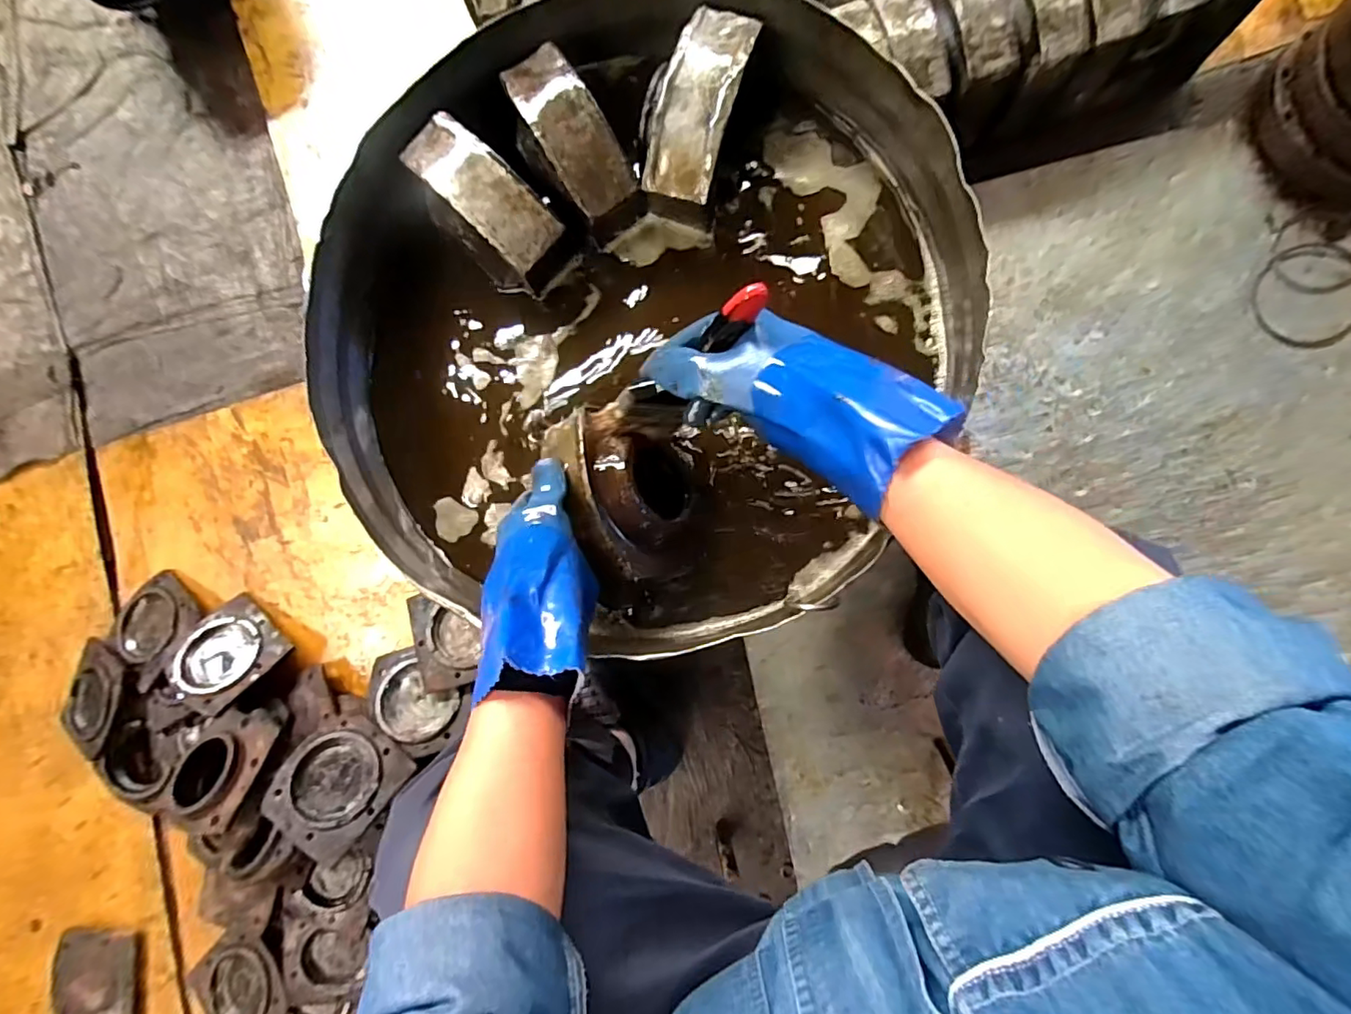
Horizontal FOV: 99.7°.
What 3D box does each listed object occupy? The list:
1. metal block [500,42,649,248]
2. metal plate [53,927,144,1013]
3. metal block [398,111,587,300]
[{"bbox_3d":[-0.099,-0.332,0.523,0.076,0.057,0.169,-33,98,3],"label":"metal block"},{"bbox_3d":[-0.978,0.803,0.961,0.165,0.026,0.166,-2,87,5],"label":"metal plate"},{"bbox_3d":[-0.172,-0.269,0.512,0.077,0.055,0.160,-44,102,1],"label":"metal block"}]

